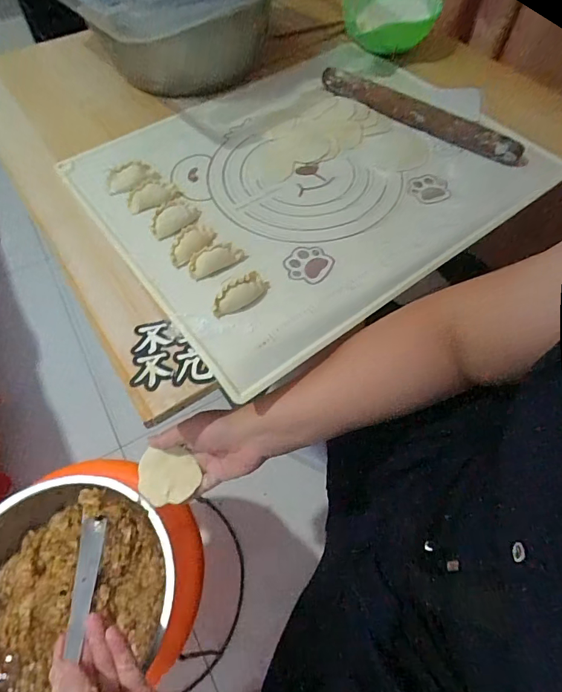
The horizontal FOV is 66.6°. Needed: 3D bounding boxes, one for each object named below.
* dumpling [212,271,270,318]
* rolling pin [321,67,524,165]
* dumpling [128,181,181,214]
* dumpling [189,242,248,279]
[{"bbox_3d":[-0.037,-0.050,0.410,0.062,0.021,0.020,-32,65,-19],"label":"dumpling"},{"bbox_3d":[0.172,-0.301,0.552,0.279,0.023,0.035,35,64,18],"label":"rolling pin"},{"bbox_3d":[-0.144,-0.169,0.484,0.059,0.021,0.020,-21,62,-14],"label":"dumpling"},{"bbox_3d":[-0.065,-0.088,0.433,0.059,0.019,0.019,-25,63,-15],"label":"dumpling"}]

